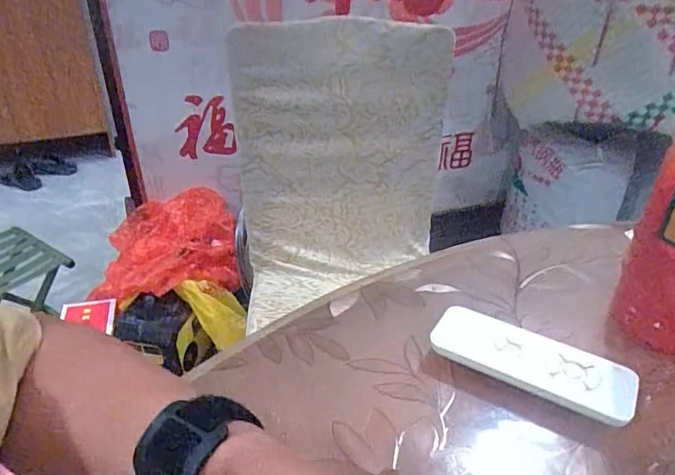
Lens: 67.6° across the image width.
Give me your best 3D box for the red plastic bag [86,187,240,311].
[{"bbox_3d":[-0.427,0.011,1.284,0.323,0.121,0.370,-6,33,-9],"label":"red plastic bag"}]

